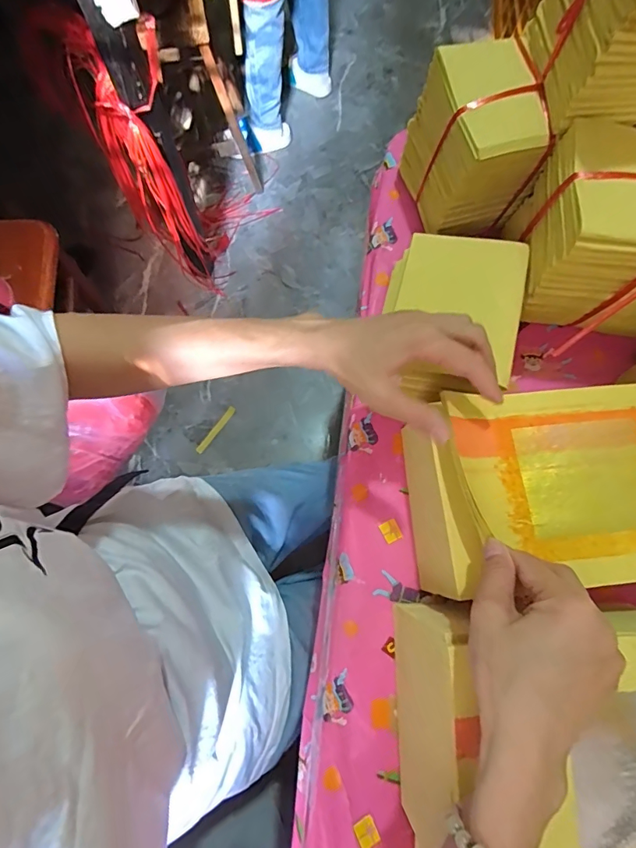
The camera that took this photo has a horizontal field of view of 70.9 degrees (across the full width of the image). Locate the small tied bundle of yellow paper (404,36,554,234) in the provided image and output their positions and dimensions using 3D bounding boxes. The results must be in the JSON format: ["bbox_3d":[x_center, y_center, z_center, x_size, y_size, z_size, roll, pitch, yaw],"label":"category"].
[{"bbox_3d":[0.163,-0.292,0.478,0.091,0.137,0.124,-17,77,-6],"label":"small tied bundle of yellow paper"}]

